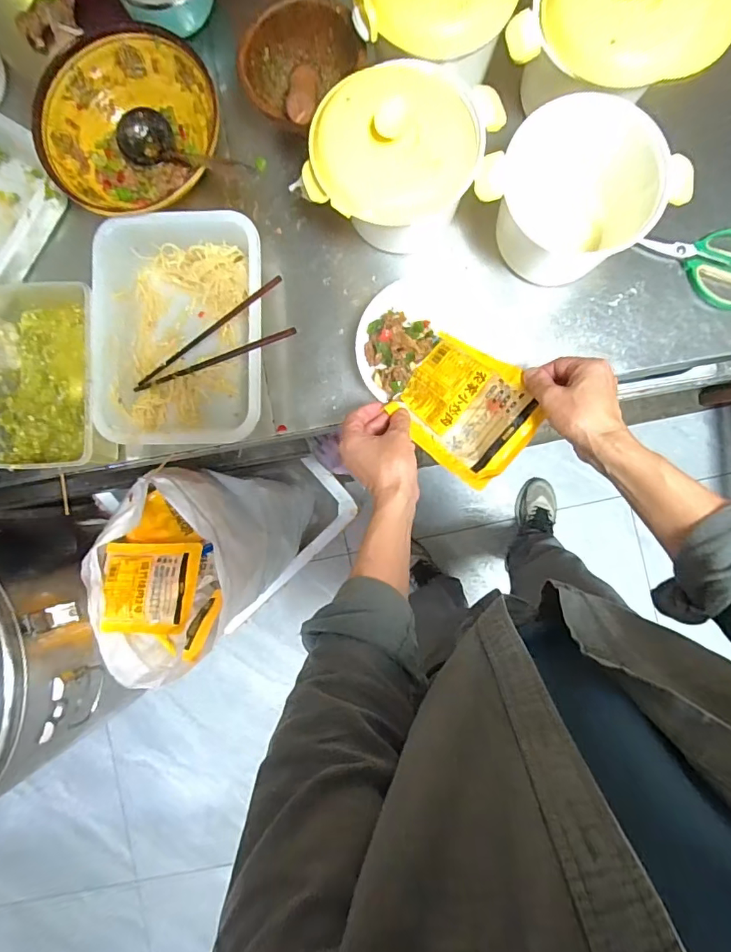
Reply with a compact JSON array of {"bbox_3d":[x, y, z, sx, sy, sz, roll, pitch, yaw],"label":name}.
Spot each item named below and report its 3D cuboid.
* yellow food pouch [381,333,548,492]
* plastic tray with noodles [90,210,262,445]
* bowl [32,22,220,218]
[{"bbox_3d":[0.116,-0.077,0.551,0.150,0.025,0.137,36,89,19],"label":"yellow food pouch"},{"bbox_3d":[-0.228,-0.179,0.612,0.206,0.072,0.281,-2,89,3],"label":"plastic tray with noodles"},{"bbox_3d":[-0.285,-0.431,0.609,0.217,0.074,0.207,0,89,3],"label":"bowl"}]

